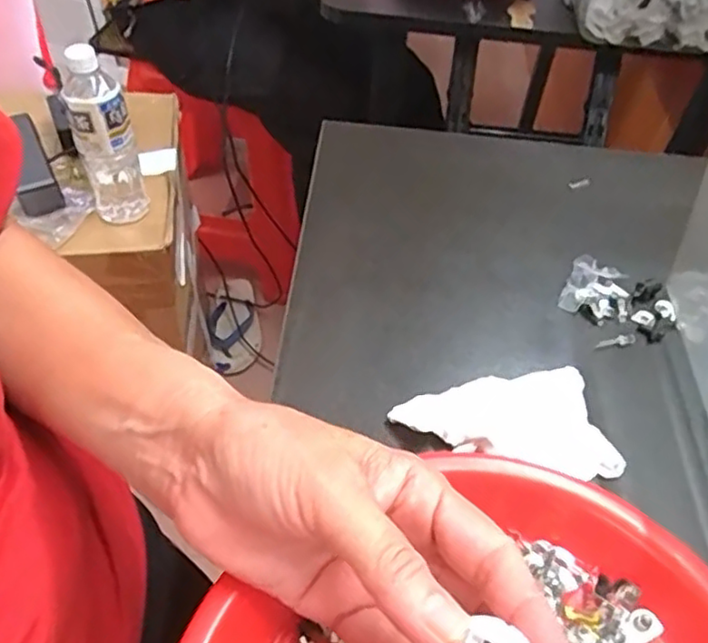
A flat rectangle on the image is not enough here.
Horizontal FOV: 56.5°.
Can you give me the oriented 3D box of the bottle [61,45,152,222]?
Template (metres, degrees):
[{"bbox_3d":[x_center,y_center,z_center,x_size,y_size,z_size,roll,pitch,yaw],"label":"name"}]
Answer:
[{"bbox_3d":[-0.284,-0.207,0.751,0.063,0.209,0.057,-18,53,-18],"label":"bottle"}]

